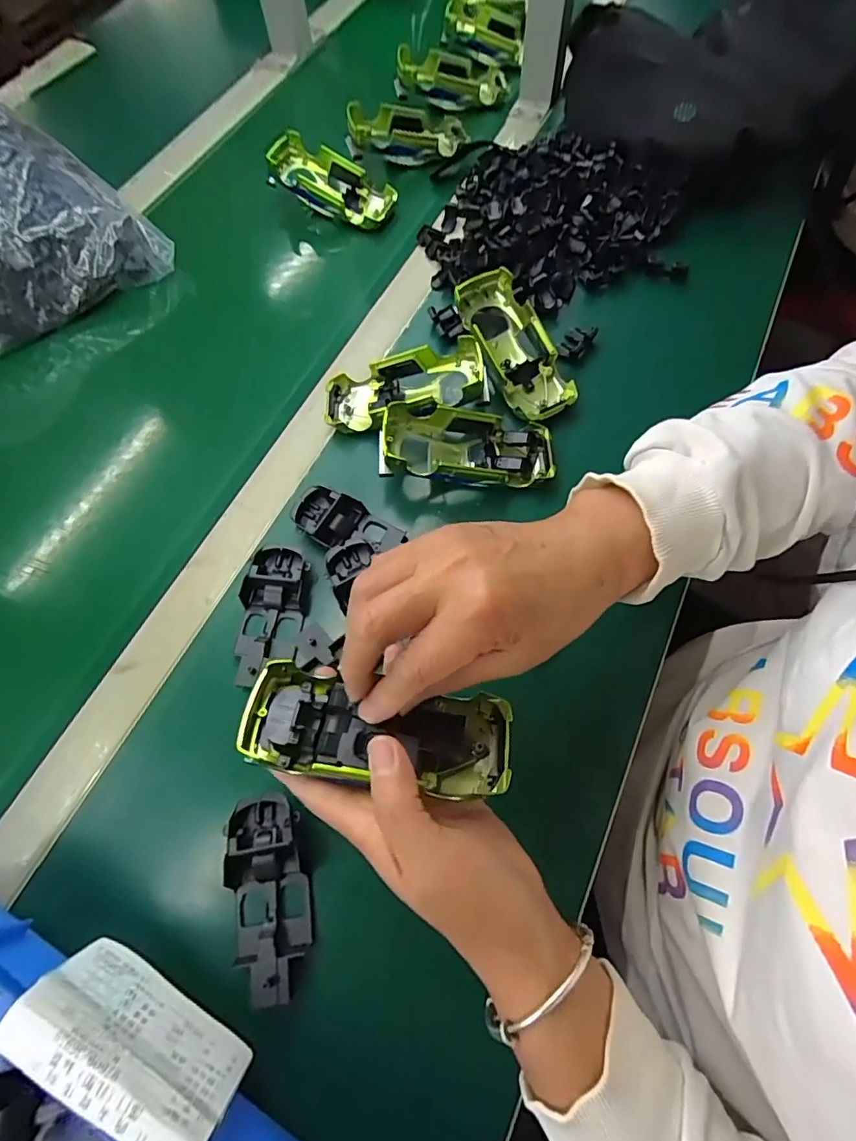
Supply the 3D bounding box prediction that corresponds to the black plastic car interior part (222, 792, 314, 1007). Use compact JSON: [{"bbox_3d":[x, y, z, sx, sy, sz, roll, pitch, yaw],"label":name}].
[{"bbox_3d":[-0.092,0.184,0.288,0.042,0.020,0.099,-13,67,-4],"label":"black plastic car interior part"}]

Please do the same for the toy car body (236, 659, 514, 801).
[{"bbox_3d":[-0.026,0.081,0.257,0.134,0.032,0.049,9,67,-1],"label":"toy car body"}]

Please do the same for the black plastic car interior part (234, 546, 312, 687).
[{"bbox_3d":[-0.110,0.033,0.358,0.044,0.029,0.097,3,67,4],"label":"black plastic car interior part"}]

